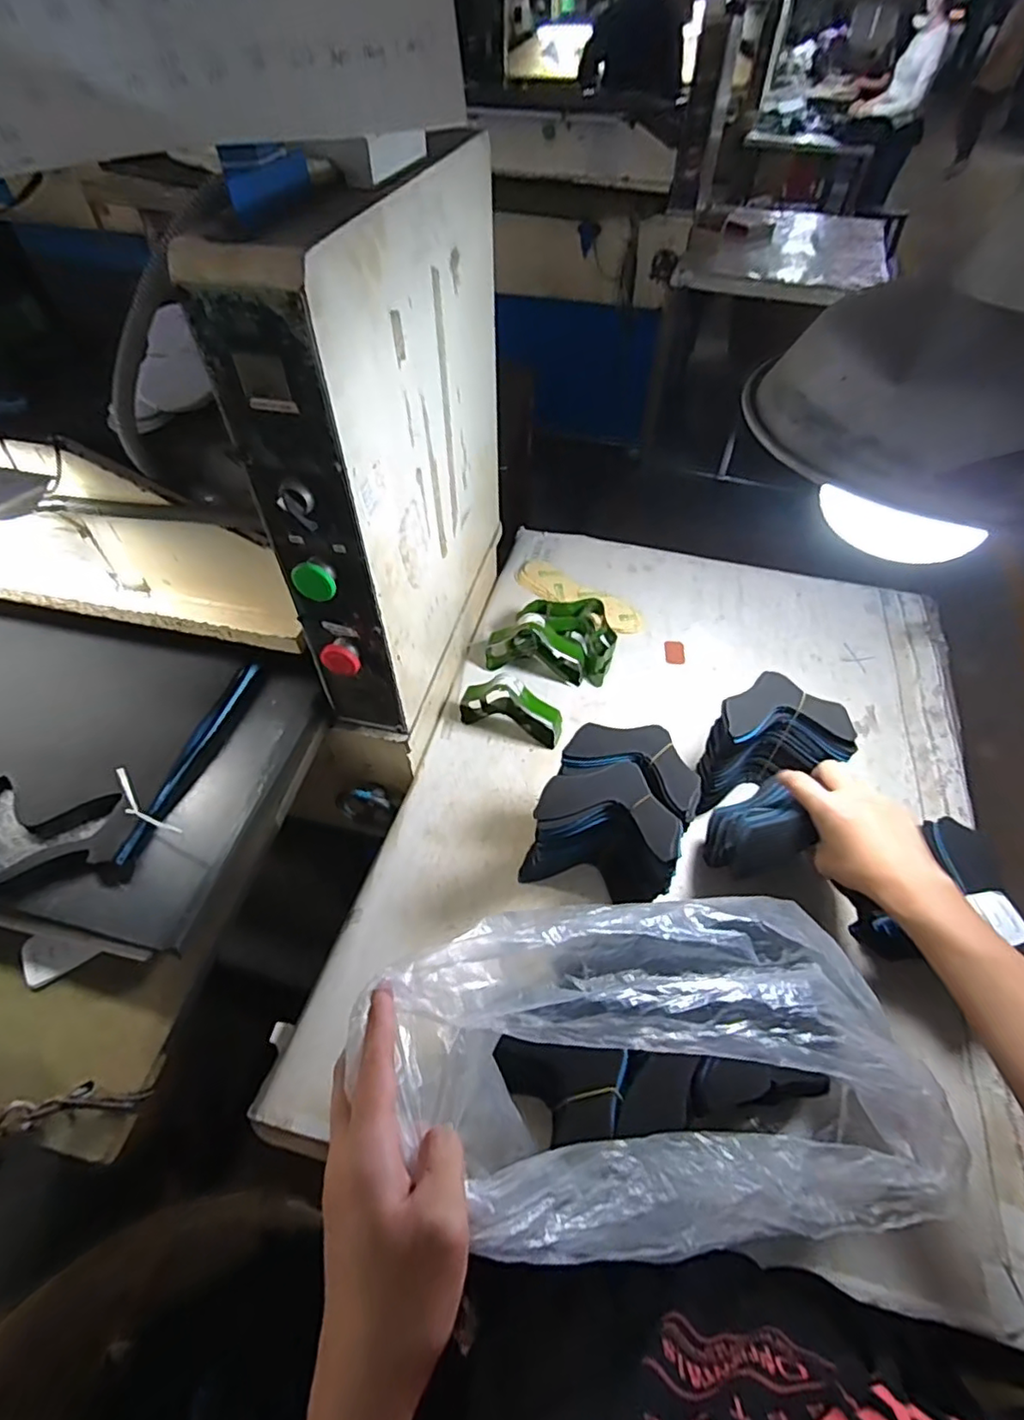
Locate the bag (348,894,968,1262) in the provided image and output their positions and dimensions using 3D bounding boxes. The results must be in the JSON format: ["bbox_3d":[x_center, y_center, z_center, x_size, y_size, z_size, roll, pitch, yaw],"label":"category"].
[{"bbox_3d":[0.110,0.240,0.421,0.348,0.174,0.208,-4,51,-3],"label":"bag"}]

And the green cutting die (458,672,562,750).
[{"bbox_3d":[-0.001,-0.010,0.823,0.146,0.090,0.047,19,53,15],"label":"green cutting die"}]

